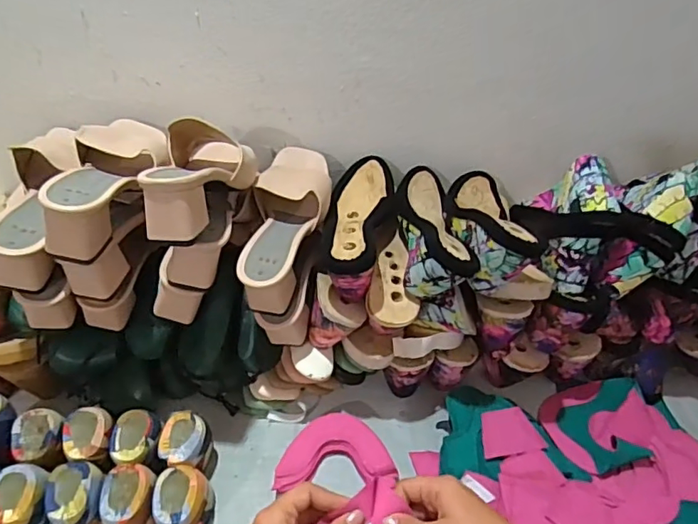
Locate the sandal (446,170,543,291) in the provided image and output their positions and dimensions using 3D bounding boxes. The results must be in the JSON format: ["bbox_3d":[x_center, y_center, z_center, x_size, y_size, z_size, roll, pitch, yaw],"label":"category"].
[{"bbox_3d":[0.167,-0.045,0.658,0.087,0.079,0.230,8,29,1],"label":"sandal"}]

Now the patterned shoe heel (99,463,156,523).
[{"bbox_3d":[-0.227,0.255,0.560,0.052,0.070,0.060,-5,41,-11],"label":"patterned shoe heel"}]

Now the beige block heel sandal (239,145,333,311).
[{"bbox_3d":[-0.070,-0.055,0.646,0.087,0.082,0.230,5,41,0],"label":"beige block heel sandal"}]

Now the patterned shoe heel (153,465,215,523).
[{"bbox_3d":[-0.173,0.259,0.566,0.057,0.072,0.059,3,41,-2],"label":"patterned shoe heel"}]

